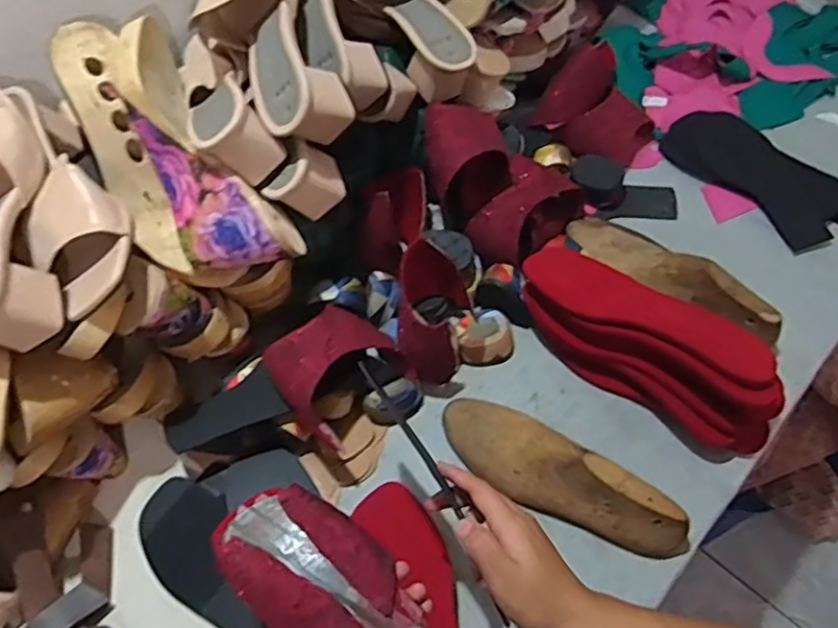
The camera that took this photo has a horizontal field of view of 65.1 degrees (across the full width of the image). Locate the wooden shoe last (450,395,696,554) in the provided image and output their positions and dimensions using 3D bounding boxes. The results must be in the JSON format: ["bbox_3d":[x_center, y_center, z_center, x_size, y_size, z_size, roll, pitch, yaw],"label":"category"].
[{"bbox_3d":[0.128,0.146,0.596,0.242,0.076,0.070,32,67,19],"label":"wooden shoe last"}]

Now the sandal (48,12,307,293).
[{"bbox_3d":[-0.217,-0.132,0.568,0.109,0.086,0.255,-36,89,-16],"label":"sandal"}]

